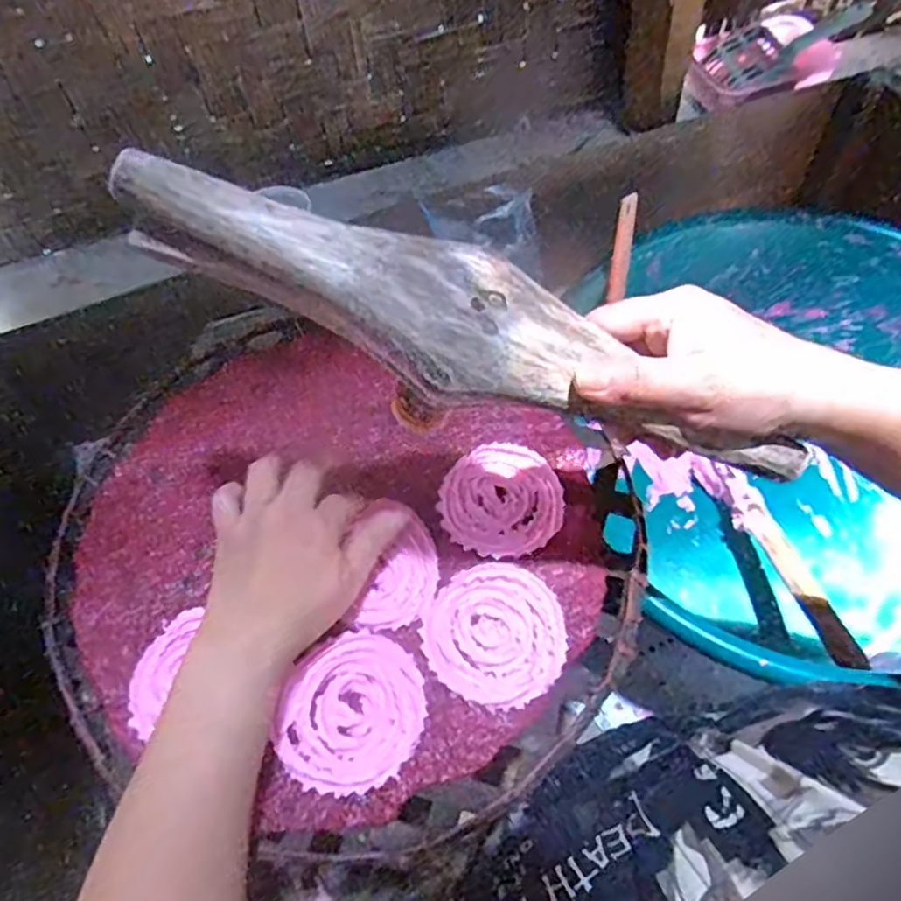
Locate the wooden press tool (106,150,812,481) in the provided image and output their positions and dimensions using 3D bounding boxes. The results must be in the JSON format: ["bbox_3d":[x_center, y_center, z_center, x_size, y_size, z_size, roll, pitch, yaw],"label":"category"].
[{"bbox_3d":[0.010,-0.051,0.306,0.305,0.034,0.062,21,60,-6],"label":"wooden press tool"}]

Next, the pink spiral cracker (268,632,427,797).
[{"bbox_3d":[-0.056,0.151,0.407,0.079,0.006,0.086,1,61,6],"label":"pink spiral cracker"}]

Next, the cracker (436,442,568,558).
[{"bbox_3d":[0.033,0.032,0.465,0.078,0.013,0.080,-2,61,4],"label":"cracker"}]

